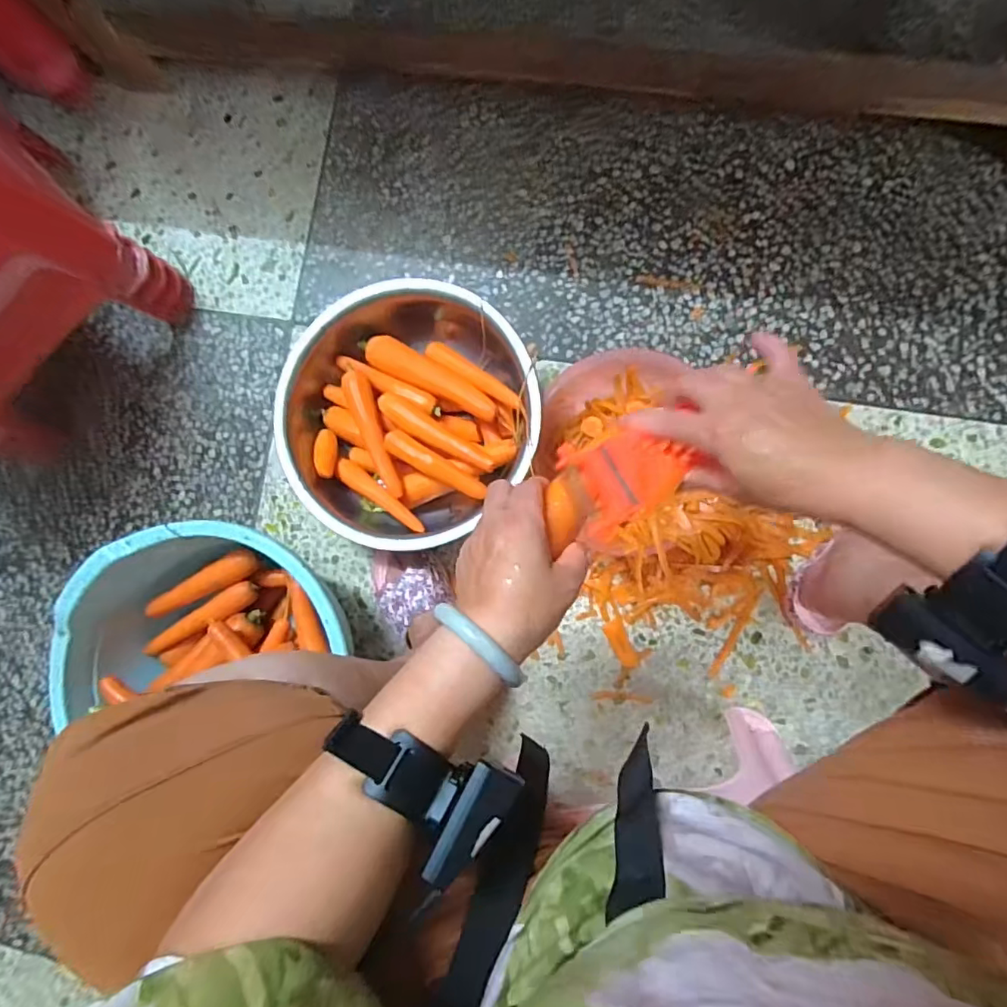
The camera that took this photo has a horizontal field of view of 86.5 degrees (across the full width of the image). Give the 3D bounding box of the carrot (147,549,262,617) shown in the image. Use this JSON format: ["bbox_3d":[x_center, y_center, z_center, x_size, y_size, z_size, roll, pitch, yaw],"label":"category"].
[{"bbox_3d":[-0.406,0.104,0.720,0.145,0.031,0.040,-24,86,4],"label":"carrot"}]

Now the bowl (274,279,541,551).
[{"bbox_3d":[-0.132,-0.126,0.735,0.326,0.122,0.307,0,89,6],"label":"bowl"}]

